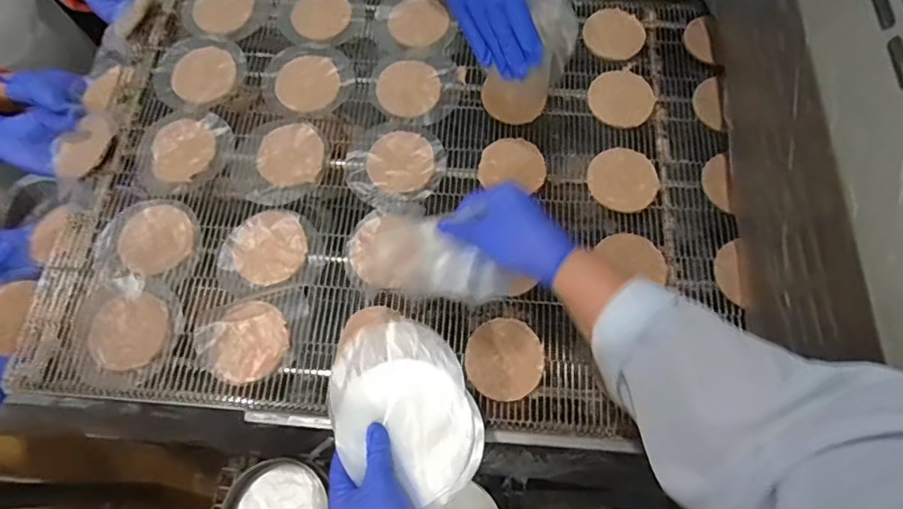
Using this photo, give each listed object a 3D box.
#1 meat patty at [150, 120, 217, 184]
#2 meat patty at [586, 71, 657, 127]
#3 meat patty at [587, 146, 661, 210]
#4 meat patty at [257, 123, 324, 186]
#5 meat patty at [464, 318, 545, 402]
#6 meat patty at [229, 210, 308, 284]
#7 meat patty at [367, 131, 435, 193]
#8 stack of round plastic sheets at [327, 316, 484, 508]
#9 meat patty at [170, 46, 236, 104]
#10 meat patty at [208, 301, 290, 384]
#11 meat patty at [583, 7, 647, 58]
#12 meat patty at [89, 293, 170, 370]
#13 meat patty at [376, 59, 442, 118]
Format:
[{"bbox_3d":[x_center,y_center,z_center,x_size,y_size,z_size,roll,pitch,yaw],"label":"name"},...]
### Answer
[{"bbox_3d":[-0.339,-0.133,0.671,0.075,0.006,0.089,-15,70,-8],"label":"meat patty"},{"bbox_3d":[0.221,-0.203,0.695,0.083,0.012,0.085,1,68,-2],"label":"meat patty"},{"bbox_3d":[0.210,-0.091,0.648,0.082,0.011,0.083,1,68,-2],"label":"meat patty"},{"bbox_3d":[-0.202,-0.126,0.665,0.080,0.005,0.092,-16,70,-8],"label":"meat patty"},{"bbox_3d":[0.056,0.110,0.562,0.080,0.008,0.082,1,68,-2],"label":"meat patty"},{"bbox_3d":[-0.212,-0.009,0.617,0.081,0.004,0.088,1,68,-2],"label":"meat patty"},{"bbox_3d":[-0.063,-0.116,0.660,0.080,0.010,0.084,1,68,-2],"label":"meat patty"},{"bbox_3d":[-0.044,0.139,0.477,0.120,0.023,0.162,-21,70,-10],"label":"stack of round plastic sheets"},{"bbox_3d":[-0.332,-0.241,0.712,0.083,0.010,0.085,-25,71,-12],"label":"meat patty"},{"bbox_3d":[-0.218,0.095,0.578,0.079,0.008,0.087,23,69,7],"label":"meat patty"},{"bbox_3d":[0.227,-0.307,0.737,0.093,0.014,0.085,-29,72,-13],"label":"meat patty"},{"bbox_3d":[-0.356,0.083,0.586,0.088,0.009,0.080,1,68,-2],"label":"meat patty"},{"bbox_3d":[-0.057,-0.221,0.707,0.083,0.006,0.090,-21,70,-10],"label":"meat patty"}]

